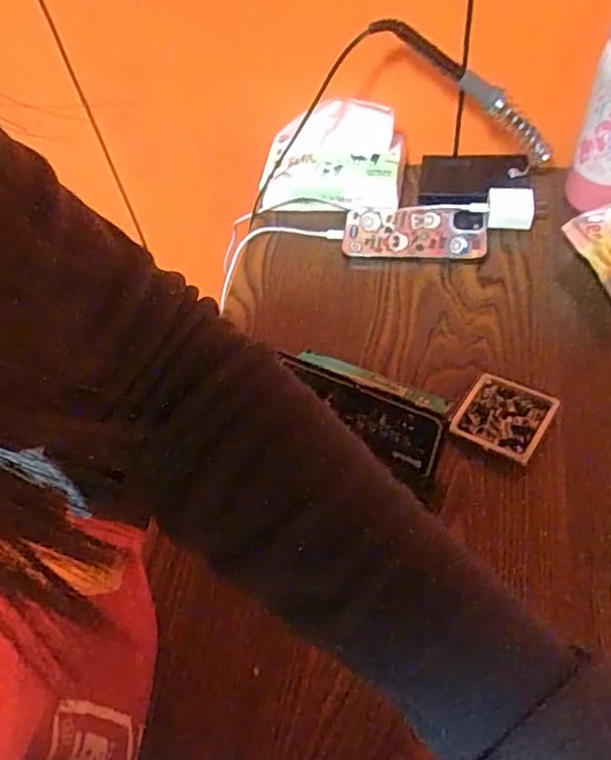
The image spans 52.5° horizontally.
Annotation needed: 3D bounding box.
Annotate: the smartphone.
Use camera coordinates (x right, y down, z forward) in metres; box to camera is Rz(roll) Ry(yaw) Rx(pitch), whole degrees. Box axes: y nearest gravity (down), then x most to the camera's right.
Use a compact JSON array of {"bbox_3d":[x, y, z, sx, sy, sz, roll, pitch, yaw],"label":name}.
[{"bbox_3d":[0.107,-0.145,0.616,0.140,0.011,0.056,4,69,12],"label":"smartphone"}]

